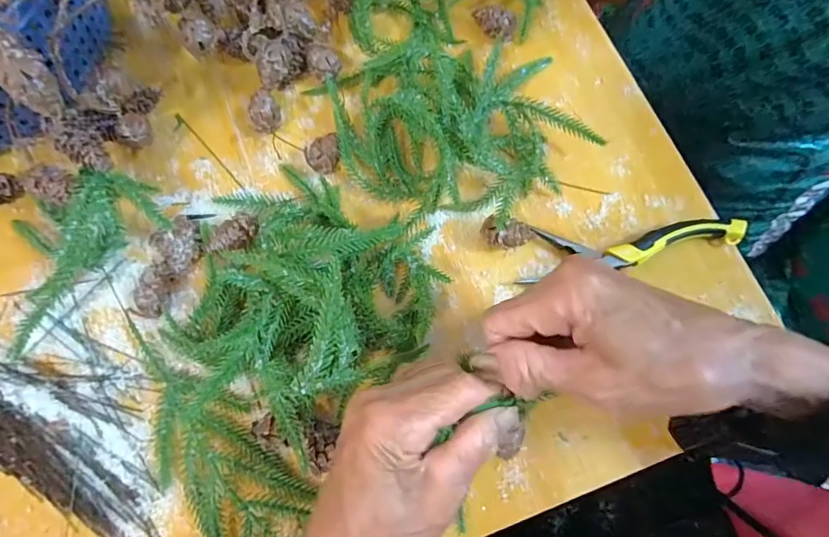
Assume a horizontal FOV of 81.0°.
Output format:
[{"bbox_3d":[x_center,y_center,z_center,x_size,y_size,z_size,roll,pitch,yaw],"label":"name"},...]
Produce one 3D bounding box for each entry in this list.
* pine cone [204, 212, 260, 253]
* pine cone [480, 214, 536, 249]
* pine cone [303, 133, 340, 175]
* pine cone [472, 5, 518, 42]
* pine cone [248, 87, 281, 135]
[{"bbox_3d":[-0.120,-0.021,0.324,0.037,0.020,0.021,-18,74,-4],"label":"pine cone"},{"bbox_3d":[0.061,-0.021,0.325,0.034,0.024,0.017,9,74,4],"label":"pine cone"},{"bbox_3d":[-0.064,-0.078,0.344,0.024,0.020,0.023,-14,74,-3],"label":"pine cone"},{"bbox_3d":[0.061,-0.189,0.375,0.034,0.021,0.018,24,76,8],"label":"pine cone"},{"bbox_3d":[-0.109,-0.113,0.357,0.022,0.021,0.033,-26,75,-6],"label":"pine cone"}]

